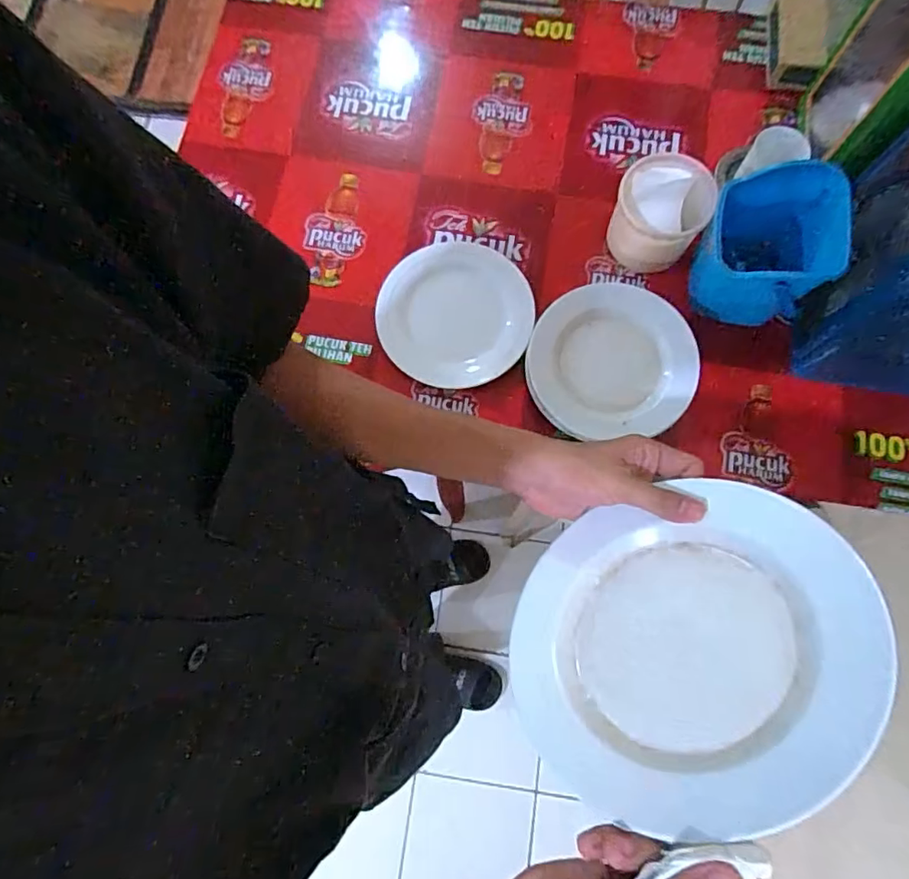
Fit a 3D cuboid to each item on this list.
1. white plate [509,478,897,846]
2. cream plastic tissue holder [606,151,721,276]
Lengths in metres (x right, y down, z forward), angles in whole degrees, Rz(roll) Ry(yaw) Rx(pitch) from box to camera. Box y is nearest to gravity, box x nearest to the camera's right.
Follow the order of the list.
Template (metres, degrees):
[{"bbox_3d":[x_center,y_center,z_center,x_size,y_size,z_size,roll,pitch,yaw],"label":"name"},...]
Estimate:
[{"bbox_3d":[0.138,0.127,0.348,0.221,0.033,0.203,-24,39,26],"label":"white plate"},{"bbox_3d":[0.291,-0.318,0.787,0.119,0.107,0.134,37,81,10],"label":"cream plastic tissue holder"}]

